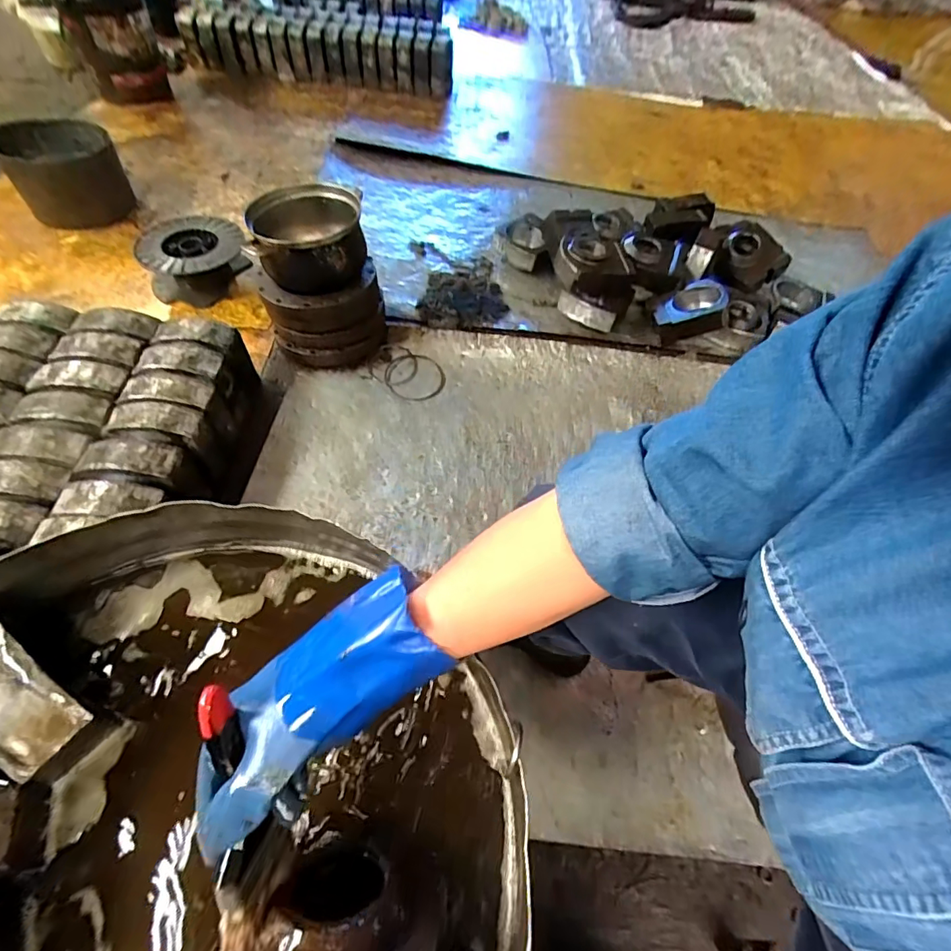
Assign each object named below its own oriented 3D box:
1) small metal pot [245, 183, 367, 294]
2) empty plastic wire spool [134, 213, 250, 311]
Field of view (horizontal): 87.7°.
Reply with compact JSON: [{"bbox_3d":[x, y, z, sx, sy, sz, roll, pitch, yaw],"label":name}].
[{"bbox_3d":[-0.342,-0.484,1.018,0.220,0.137,0.192,-3,56,-8],"label":"small metal pot"},{"bbox_3d":[-0.723,-0.550,1.284,0.236,0.132,0.249,3,55,-4],"label":"empty plastic wire spool"}]

